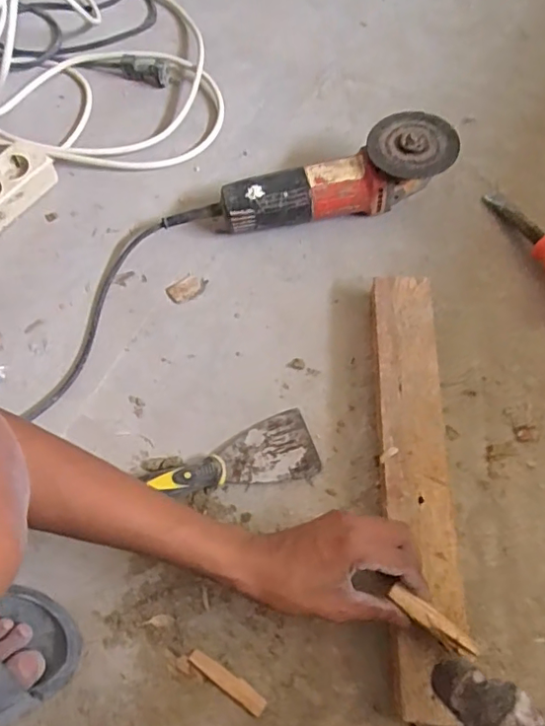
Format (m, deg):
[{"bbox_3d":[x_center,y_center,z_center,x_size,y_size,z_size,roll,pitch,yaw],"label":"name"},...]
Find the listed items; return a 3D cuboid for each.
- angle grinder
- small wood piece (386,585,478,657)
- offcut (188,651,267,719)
[{"bbox_3d":[0.072,-0.212,0.651,0.266,0.089,0.088,-11,63,-3],"label":"angle grinder"},{"bbox_3d":[0.120,0.194,0.417,0.071,0.008,0.017,35,70,20],"label":"small wood piece"},{"bbox_3d":[-0.038,0.267,0.466,0.073,0.004,0.015,31,69,17],"label":"offcut"}]

